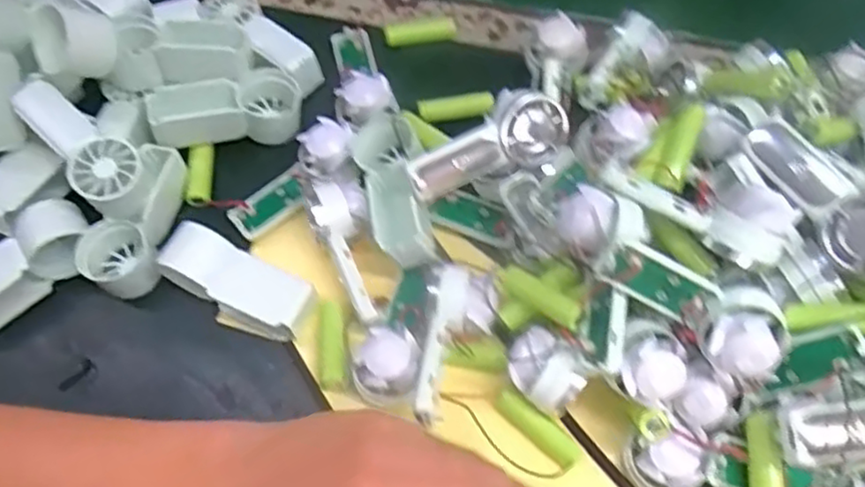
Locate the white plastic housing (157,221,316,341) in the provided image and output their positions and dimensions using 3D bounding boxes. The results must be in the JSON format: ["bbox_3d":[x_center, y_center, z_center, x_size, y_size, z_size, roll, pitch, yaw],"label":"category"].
[{"bbox_3d":[-0.114,0.022,0.393,0.089,0.026,0.034,26,68,15],"label":"white plastic housing"}]

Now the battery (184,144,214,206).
[{"bbox_3d":[-0.153,-0.045,0.444,0.014,0.015,0.041,3,82,4],"label":"battery"}]

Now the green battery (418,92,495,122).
[{"bbox_3d":[0.017,-0.094,0.457,0.052,0.016,0.012,-14,64,-4],"label":"green battery"}]

